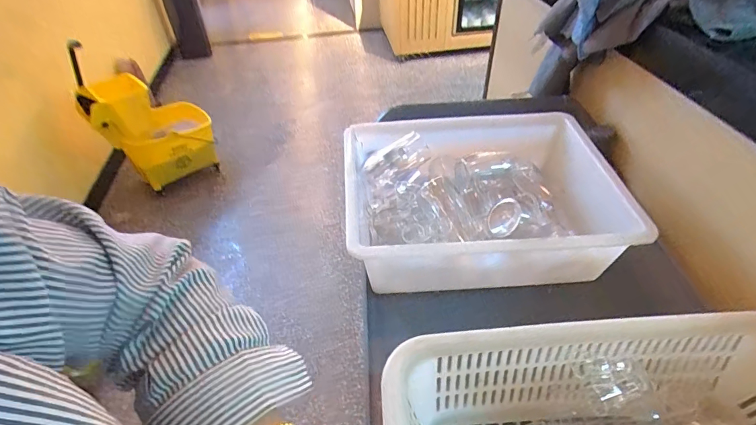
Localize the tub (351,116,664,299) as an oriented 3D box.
[{"bbox_3d":[0.146,-0.028,0.673,0.380,0.119,0.322,-4,43,-1],"label":"tub"}]

